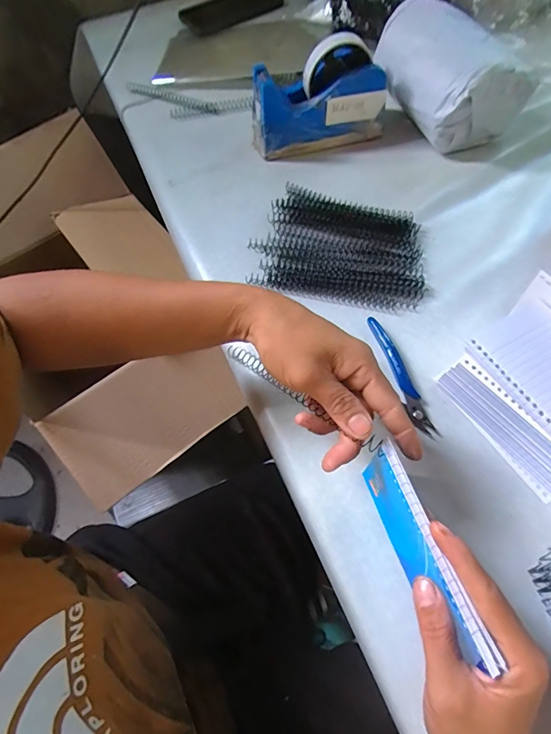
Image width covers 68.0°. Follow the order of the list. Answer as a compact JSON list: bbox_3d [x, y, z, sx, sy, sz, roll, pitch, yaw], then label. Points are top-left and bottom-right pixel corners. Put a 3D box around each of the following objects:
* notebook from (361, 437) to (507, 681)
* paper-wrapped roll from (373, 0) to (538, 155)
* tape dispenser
[{"bbox_3d":[0.091,0.120,0.270,0.013,0.081,0.126,-18,63,-5],"label":"notebook"},{"bbox_3d":[0.203,-0.355,0.500,0.117,0.098,0.173,-25,63,-8],"label":"paper-wrapped roll"},{"bbox_3d":[0.051,-0.323,0.491,0.158,0.097,0.061,-14,62,-2],"label":"tape dispenser"}]

